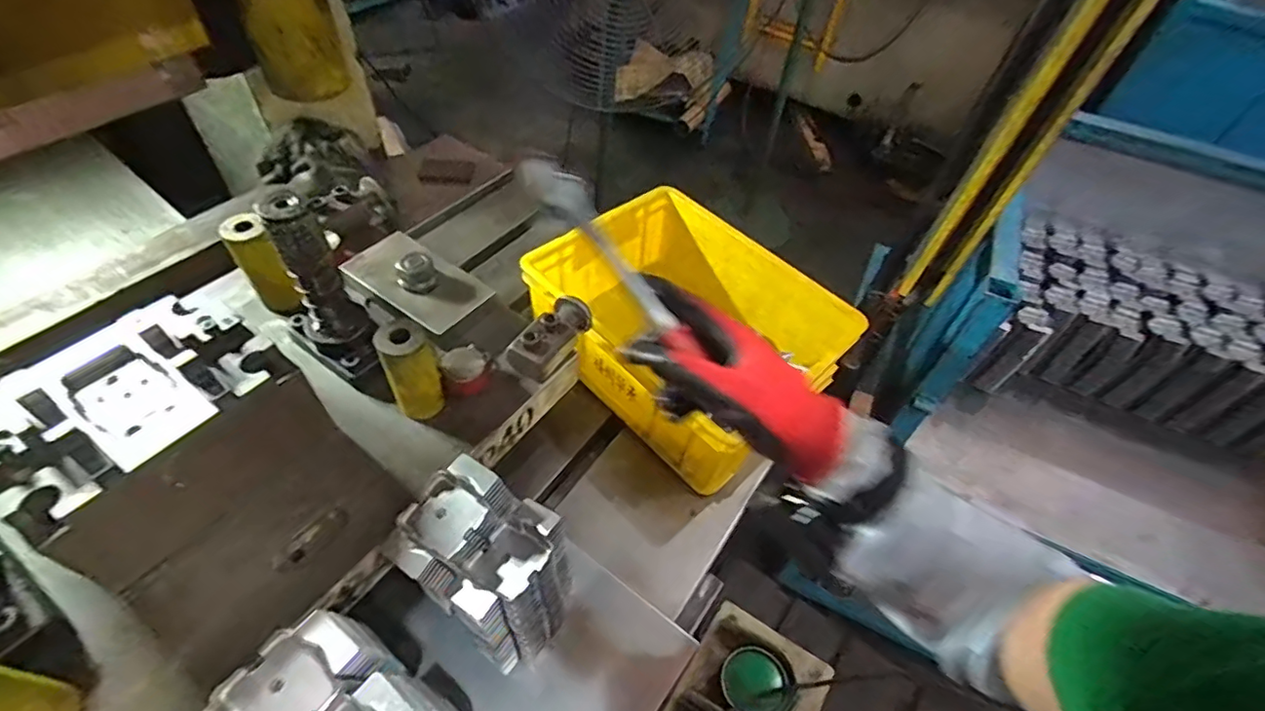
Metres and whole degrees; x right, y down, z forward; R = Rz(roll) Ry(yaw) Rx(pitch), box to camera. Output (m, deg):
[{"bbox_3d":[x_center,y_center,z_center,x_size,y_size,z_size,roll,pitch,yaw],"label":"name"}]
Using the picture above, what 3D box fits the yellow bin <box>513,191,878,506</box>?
[{"bbox_3d":[0.064,-0.046,0.694,0.259,0.136,0.323,-36,62,-29],"label":"yellow bin"}]

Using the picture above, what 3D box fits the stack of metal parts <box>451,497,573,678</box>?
[{"bbox_3d":[-0.093,0.204,0.475,0.062,0.164,0.094,30,55,18],"label":"stack of metal parts"}]

